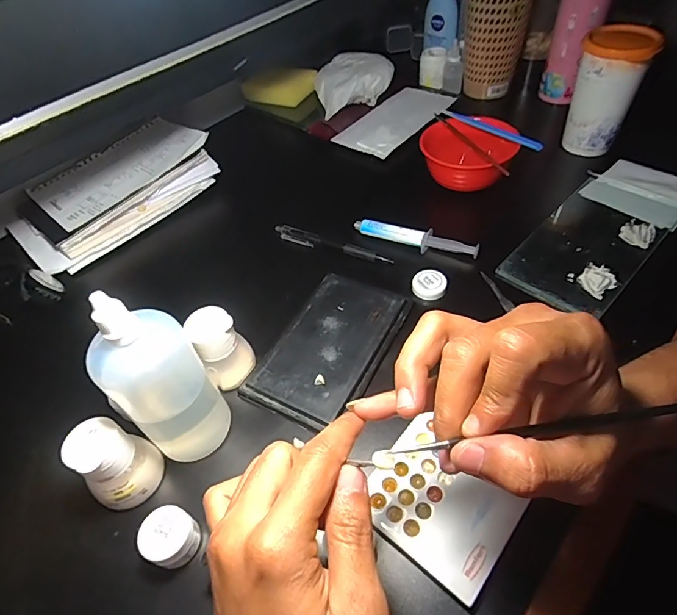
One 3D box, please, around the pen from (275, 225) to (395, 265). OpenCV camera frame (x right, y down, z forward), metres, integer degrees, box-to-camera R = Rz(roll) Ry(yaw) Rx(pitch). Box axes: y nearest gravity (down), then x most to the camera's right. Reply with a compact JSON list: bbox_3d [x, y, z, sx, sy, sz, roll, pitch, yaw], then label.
[{"bbox_3d":[-0.009,-0.067,0.484,0.144,0.013,0.016,20,55,22],"label":"pen"}]

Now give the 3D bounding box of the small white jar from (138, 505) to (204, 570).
[{"bbox_3d":[-0.110,0.155,0.294,0.035,0.032,0.032,-3,50,4],"label":"small white jar"}]

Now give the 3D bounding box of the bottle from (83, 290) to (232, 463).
[{"bbox_3d":[-0.121,0.048,0.299,0.059,0.145,0.053,-31,54,-19],"label":"bottle"}]

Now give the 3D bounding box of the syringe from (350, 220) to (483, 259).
[{"bbox_3d":[0.081,-0.076,0.469,0.136,0.016,0.021,14,53,18],"label":"syringe"}]

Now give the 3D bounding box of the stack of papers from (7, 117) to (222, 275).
[{"bbox_3d":[-0.291,-0.158,0.564,0.166,0.046,0.250,34,61,29],"label":"stack of papers"}]

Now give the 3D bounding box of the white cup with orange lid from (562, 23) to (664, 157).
[{"bbox_3d":[0.311,-0.253,0.519,0.068,0.125,0.066,16,53,19],"label":"white cup with orange lid"}]

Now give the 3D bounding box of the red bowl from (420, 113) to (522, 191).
[{"bbox_3d":[0.152,-0.179,0.522,0.104,0.053,0.095,-3,50,4],"label":"red bowl"}]

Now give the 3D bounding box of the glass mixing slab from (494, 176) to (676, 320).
[{"bbox_3d":[0.262,-0.069,0.450,0.198,0.012,0.101,-39,56,-24],"label":"glass mixing slab"}]

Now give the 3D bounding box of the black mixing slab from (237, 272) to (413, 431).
[{"bbox_3d":[-0.007,0.031,0.389,0.090,0.008,0.151,22,55,23],"label":"black mixing slab"}]

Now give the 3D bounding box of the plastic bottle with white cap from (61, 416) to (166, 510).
[{"bbox_3d":[-0.158,0.112,0.313,0.042,0.064,0.044,-3,50,4],"label":"plastic bottle with white cap"}]

